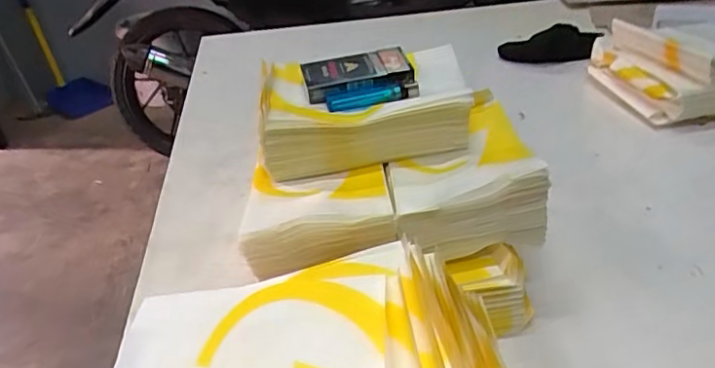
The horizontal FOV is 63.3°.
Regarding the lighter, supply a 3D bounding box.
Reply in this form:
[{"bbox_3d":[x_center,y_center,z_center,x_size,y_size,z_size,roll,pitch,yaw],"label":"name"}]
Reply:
[{"bbox_3d":[0.013,-0.076,0.504,0.079,0.016,0.017,-7,30,-3],"label":"lighter"}]

